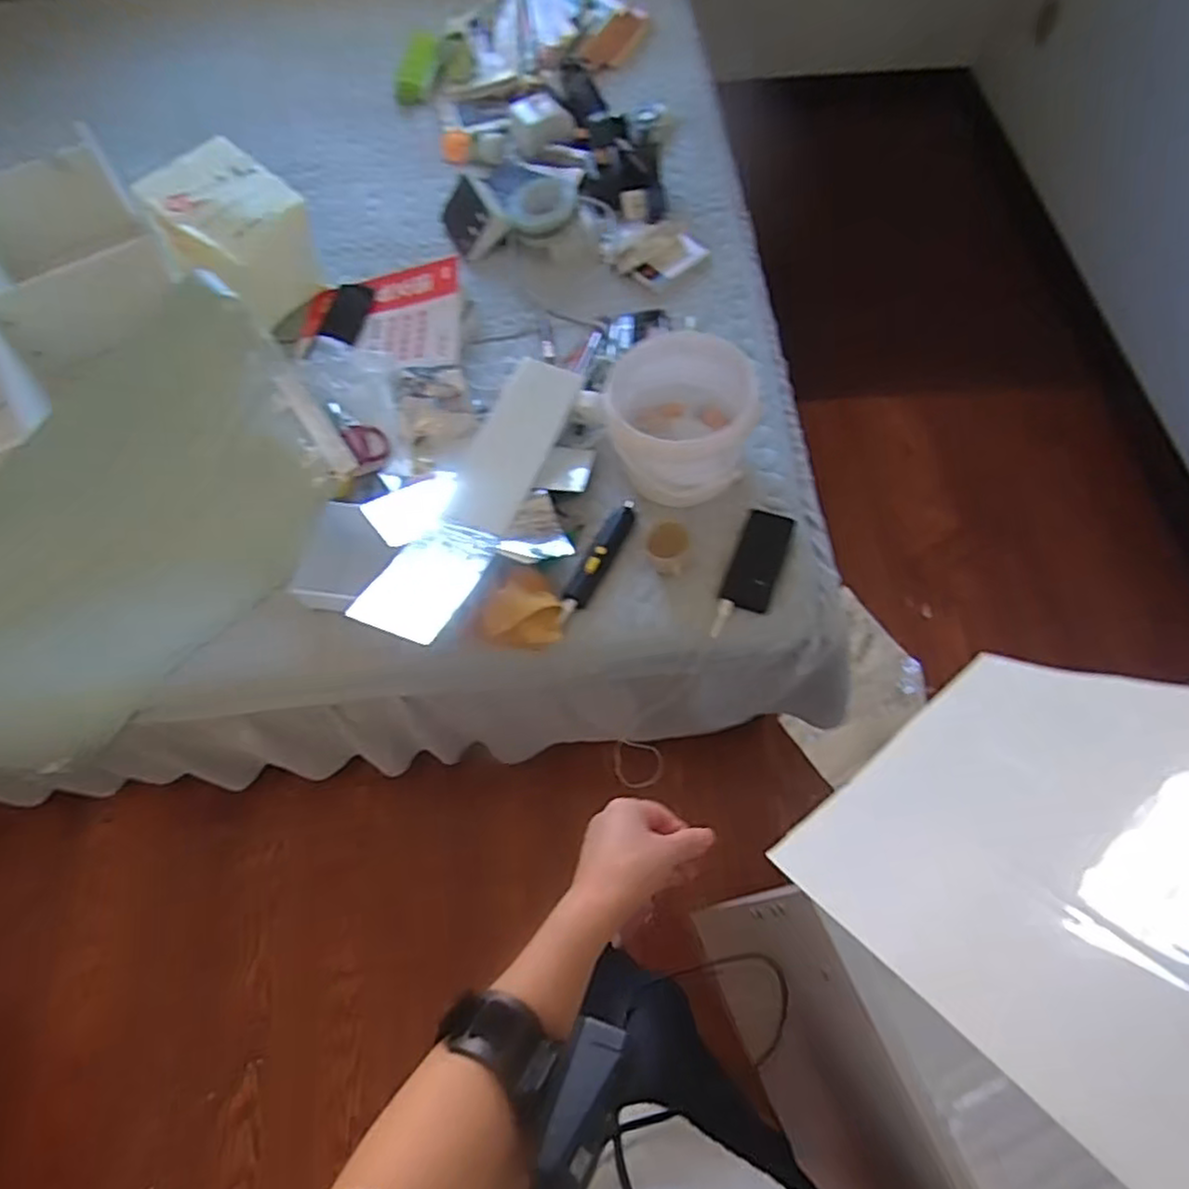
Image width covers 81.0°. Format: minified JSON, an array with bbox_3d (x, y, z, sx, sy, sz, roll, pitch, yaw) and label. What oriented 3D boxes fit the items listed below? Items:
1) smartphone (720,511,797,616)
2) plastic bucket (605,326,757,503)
[{"bbox_3d":[0.220,-0.048,0.934,0.062,0.006,0.143,19,67,10],"label":"smartphone"},{"bbox_3d":[0.117,-0.245,0.981,0.193,0.136,0.220,-15,65,-6],"label":"plastic bucket"}]

